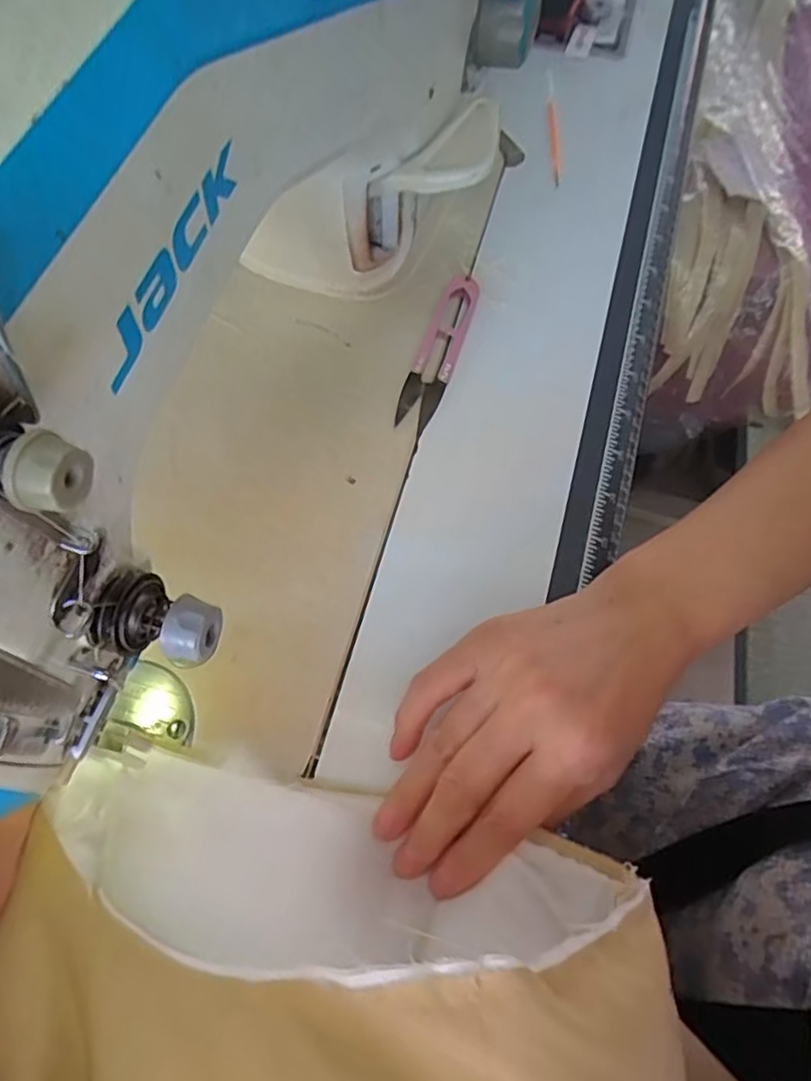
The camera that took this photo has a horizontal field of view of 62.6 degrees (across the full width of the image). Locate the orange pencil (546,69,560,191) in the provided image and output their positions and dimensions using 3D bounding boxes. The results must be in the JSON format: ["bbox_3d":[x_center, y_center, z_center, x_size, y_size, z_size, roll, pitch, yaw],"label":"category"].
[{"bbox_3d":[0.099,-0.276,0.448,0.008,0.005,0.087,-2,80,1],"label":"orange pencil"}]

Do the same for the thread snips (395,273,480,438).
[{"bbox_3d":[0.018,-0.105,0.366,0.022,0.008,0.100,17,68,9],"label":"thread snips"}]

